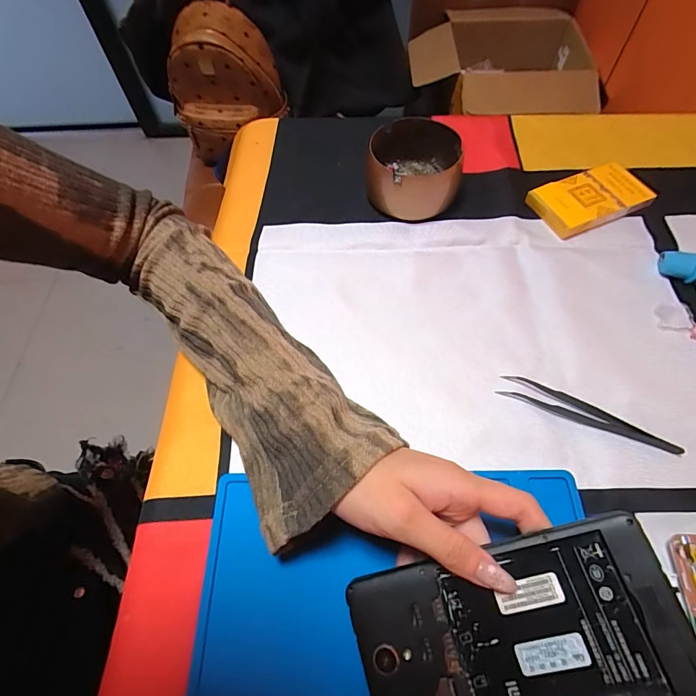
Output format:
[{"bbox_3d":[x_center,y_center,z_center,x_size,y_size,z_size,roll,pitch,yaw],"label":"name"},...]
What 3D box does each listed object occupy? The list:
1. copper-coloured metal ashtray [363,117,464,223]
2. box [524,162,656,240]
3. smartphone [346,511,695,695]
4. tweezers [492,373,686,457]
[{"bbox_3d":[0.061,-0.168,0.381,0.088,0.049,0.085,13,62,9],"label":"copper-coloured metal ashtray"},{"bbox_3d":[0.223,-0.138,0.376,0.097,0.015,0.058,-21,62,-10],"label":"box"},{"bbox_3d":[0.075,0.135,0.192,0.145,0.007,0.073,-21,69,11],"label":"smartphone"},{"bbox_3d":[0.163,0.046,0.277,0.115,0.009,0.016,22,64,14],"label":"tweezers"}]

